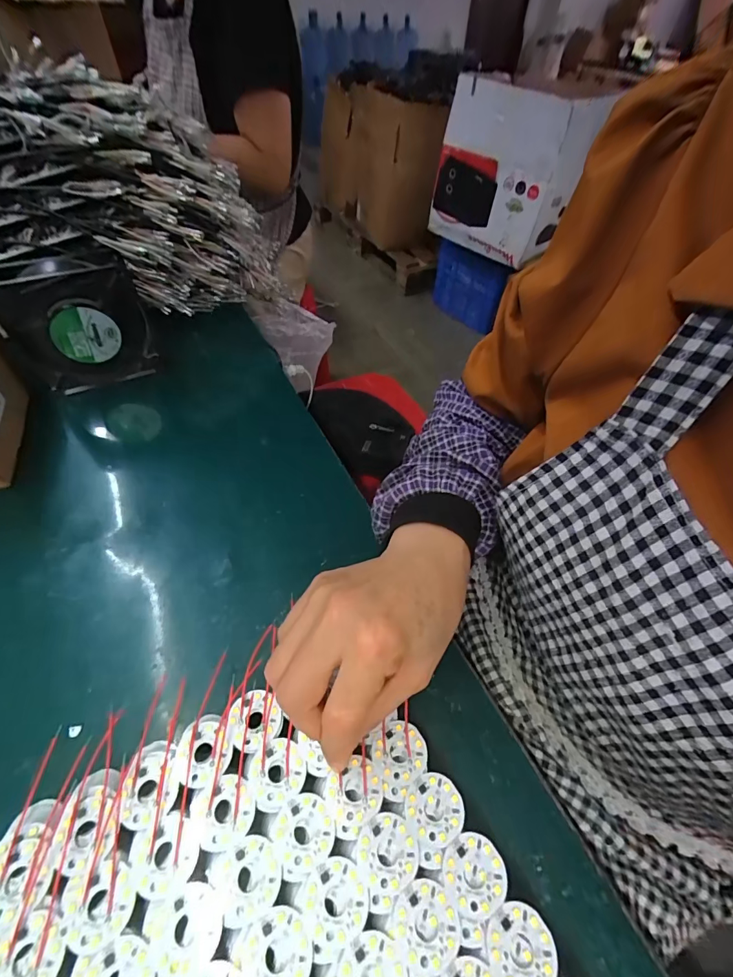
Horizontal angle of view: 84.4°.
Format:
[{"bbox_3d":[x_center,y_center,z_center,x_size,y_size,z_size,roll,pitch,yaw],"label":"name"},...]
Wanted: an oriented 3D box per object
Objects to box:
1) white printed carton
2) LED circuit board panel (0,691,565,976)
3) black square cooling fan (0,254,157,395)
[{"bbox_3d":[0.500,-1.123,1.445,0.255,0.475,0.498,-33,59,-27],"label":"white printed carton"},{"bbox_3d":[-0.043,0.212,0.184,0.216,0.008,0.214,-23,56,-21],"label":"LED circuit board panel"},{"bbox_3d":[-0.297,-0.168,0.421,0.123,0.115,0.043,-21,55,-19],"label":"black square cooling fan"}]

